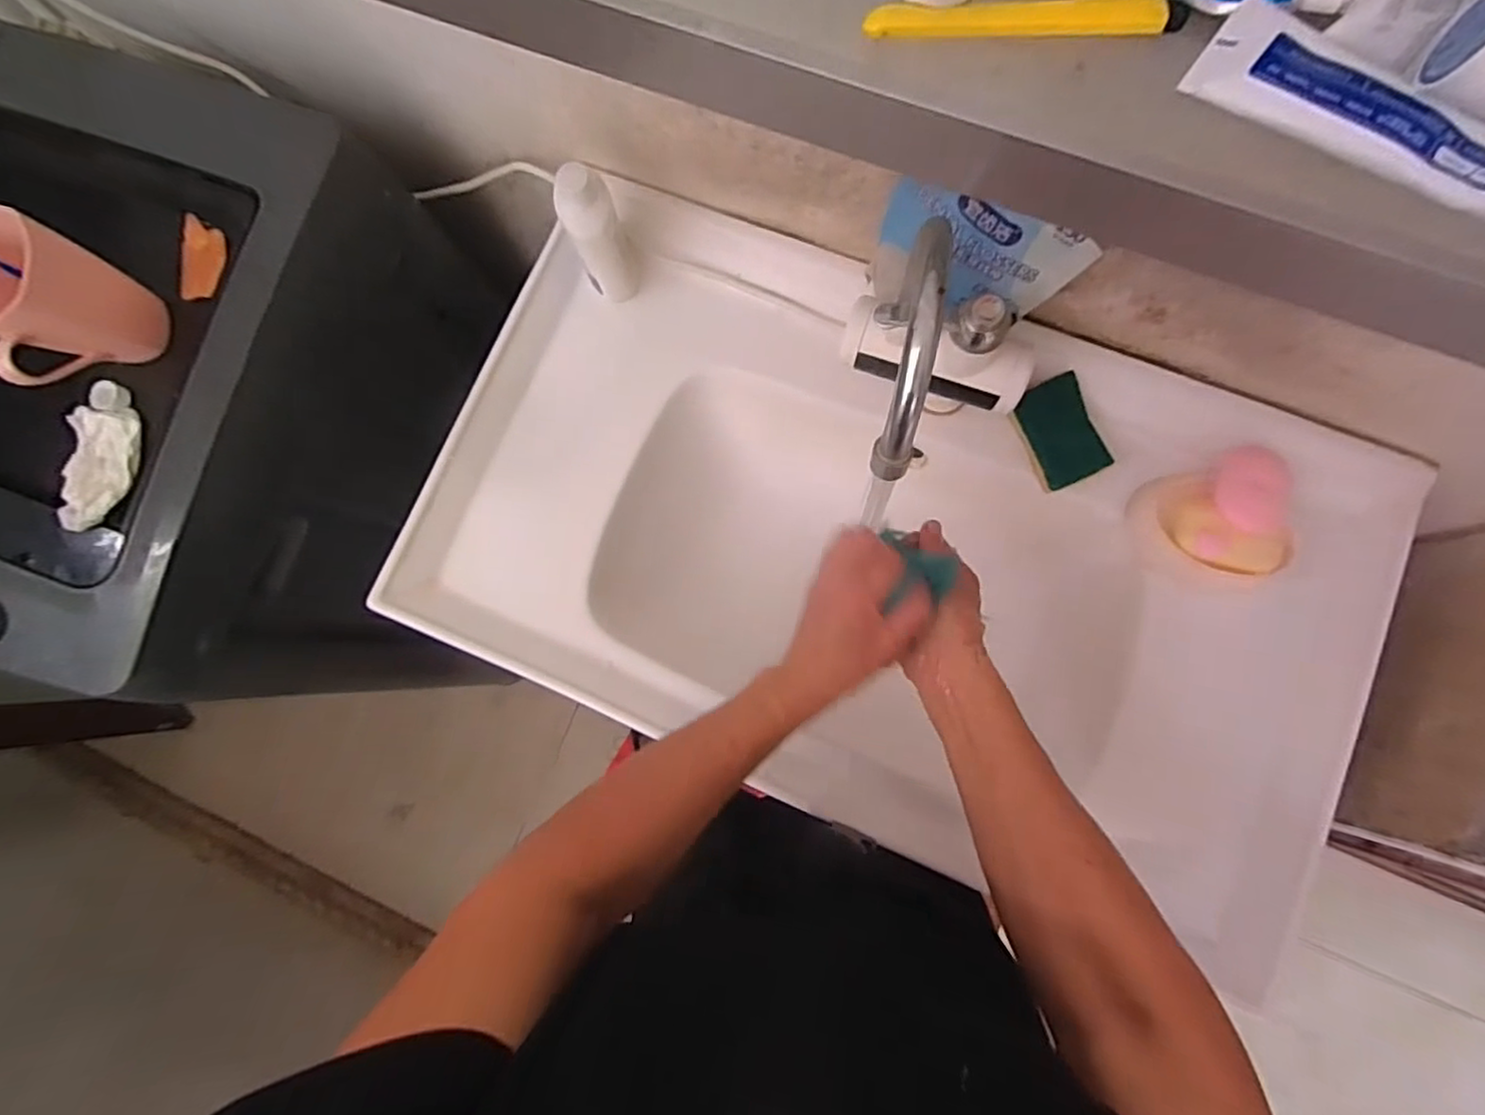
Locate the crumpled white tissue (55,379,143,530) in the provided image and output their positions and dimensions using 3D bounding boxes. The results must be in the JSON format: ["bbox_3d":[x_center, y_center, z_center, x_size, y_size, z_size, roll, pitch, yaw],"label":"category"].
[{"bbox_3d":[-0.550,-0.086,0.552,0.037,0.033,0.127,2,81,4],"label":"crumpled white tissue"}]

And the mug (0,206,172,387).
[{"bbox_3d":[-0.571,-0.198,0.530,0.083,0.123,0.119,12,82,6],"label":"mug"}]

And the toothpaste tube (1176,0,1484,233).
[{"bbox_3d":[0.263,-0.172,0.253,0.161,0.025,0.044,38,85,9],"label":"toothpaste tube"}]

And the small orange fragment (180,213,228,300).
[{"bbox_3d":[-0.472,-0.262,0.562,0.036,0.019,0.075,-6,81,3],"label":"small orange fragment"}]

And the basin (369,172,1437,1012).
[{"bbox_3d":[0.125,-0.008,0.608,0.808,0.137,0.468,22,86,8],"label":"basin"}]

